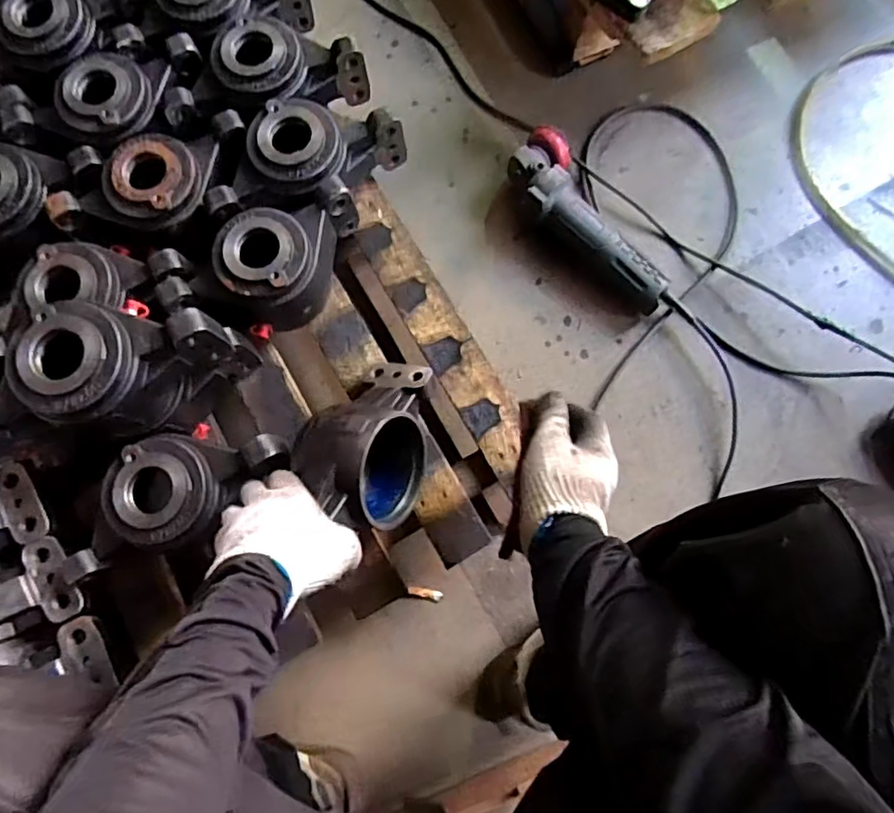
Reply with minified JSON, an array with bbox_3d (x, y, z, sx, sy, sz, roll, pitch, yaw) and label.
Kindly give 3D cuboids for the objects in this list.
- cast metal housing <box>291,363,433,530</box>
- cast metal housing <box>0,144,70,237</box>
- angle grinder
[{"bbox_3d":[-0.080,0.028,0.593,0.094,0.120,0.167,9,75,27],"label":"cast metal housing"},{"bbox_3d":[-0.474,-0.227,0.640,0.116,0.041,0.102,6,78,2],"label":"cast metal housing"},{"bbox_3d":[0.170,-0.224,0.752,0.081,0.059,0.268,-32,79,-7],"label":"angle grinder"}]

